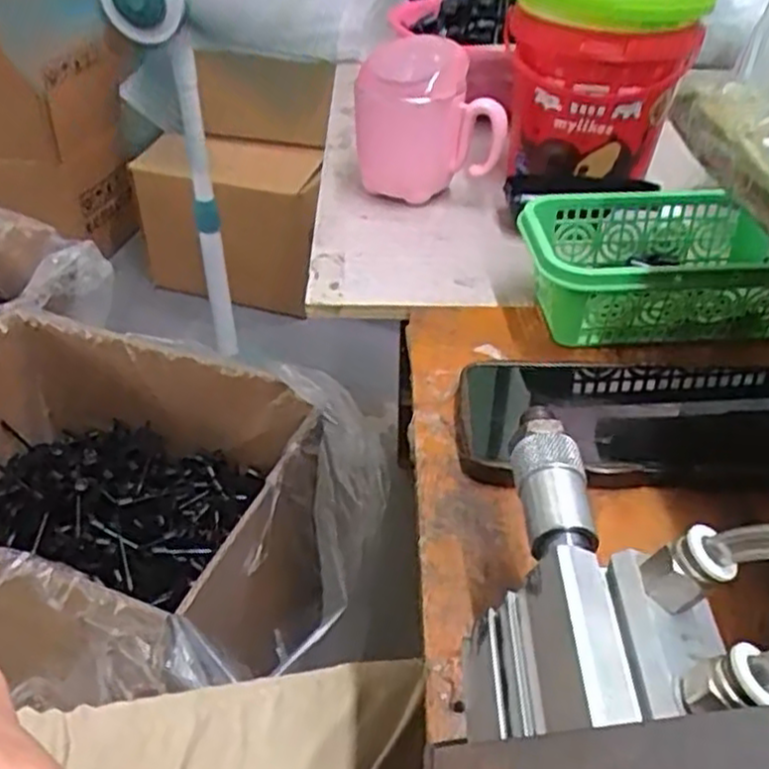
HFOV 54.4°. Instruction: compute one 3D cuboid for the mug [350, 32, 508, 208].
[{"bbox_3d":[0.036,-0.190,0.554,0.100,0.104,0.078,28,46,30],"label":"mug"}]

